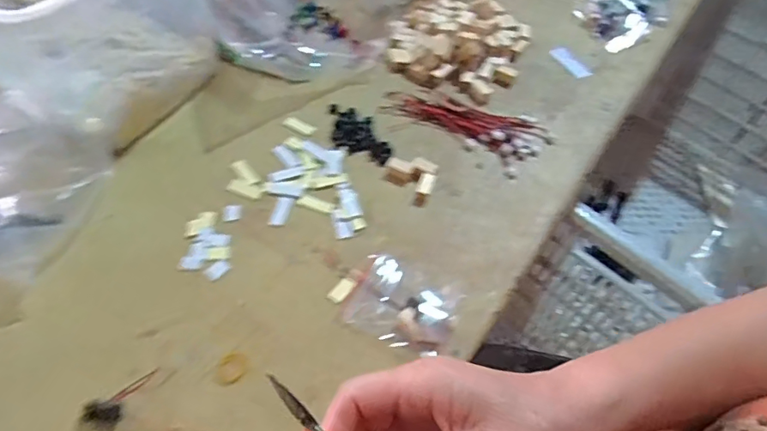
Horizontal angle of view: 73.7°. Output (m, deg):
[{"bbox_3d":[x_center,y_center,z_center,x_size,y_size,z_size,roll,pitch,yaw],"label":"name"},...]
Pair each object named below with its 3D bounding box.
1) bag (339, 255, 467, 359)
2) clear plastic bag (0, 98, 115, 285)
[{"bbox_3d":[0.014,0.063,0.363,0.074,0.012,0.061,25,58,13],"label":"bag"},{"bbox_3d":[-0.289,-0.014,0.379,0.133,0.047,0.133,10,56,3],"label":"clear plastic bag"}]

